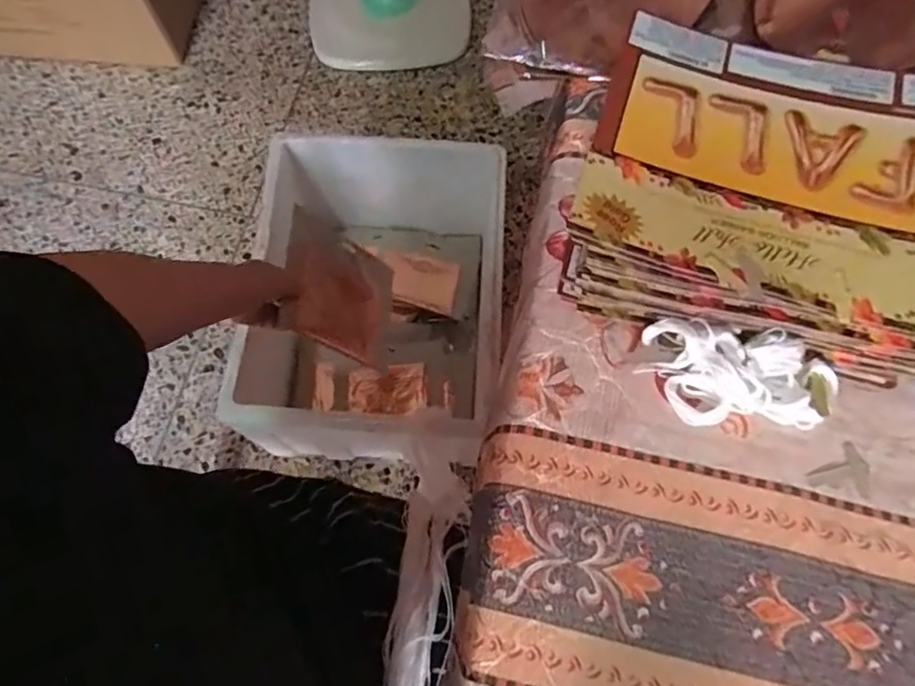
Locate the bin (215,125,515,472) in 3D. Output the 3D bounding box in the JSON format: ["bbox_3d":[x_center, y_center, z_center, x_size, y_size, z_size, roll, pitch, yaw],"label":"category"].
[{"bbox_3d":[-0.123,-0.045,0.956,0.362,0.316,0.491,2,69,1],"label":"bin"}]

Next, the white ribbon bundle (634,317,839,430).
[{"bbox_3d":[0.156,0.019,0.313,0.107,0.036,0.048,9,70,4],"label":"white ribbon bundle"}]

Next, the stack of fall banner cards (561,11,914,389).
[{"bbox_3d":[0.175,-0.083,0.332,0.198,0.063,0.167,15,70,5],"label":"stack of fall banner cards"}]

